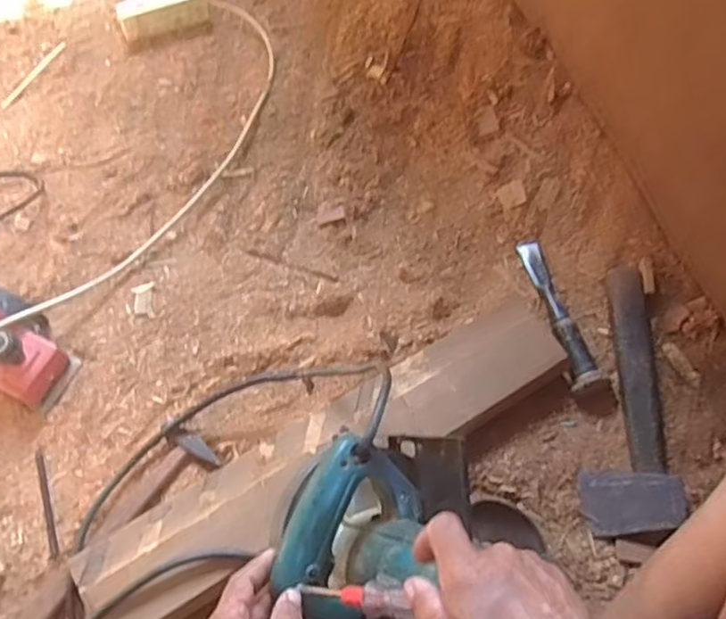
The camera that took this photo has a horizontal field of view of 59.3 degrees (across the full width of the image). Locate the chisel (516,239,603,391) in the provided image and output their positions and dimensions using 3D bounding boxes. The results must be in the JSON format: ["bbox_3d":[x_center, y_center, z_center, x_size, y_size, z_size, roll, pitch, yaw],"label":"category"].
[{"bbox_3d":[0.260,-0.004,0.851,0.036,0.028,0.232,-10,61,-4],"label":"chisel"}]

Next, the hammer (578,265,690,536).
[{"bbox_3d":[0.314,0.102,0.780,0.109,0.055,0.329,1,61,2],"label":"hammer"}]

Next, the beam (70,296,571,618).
[{"bbox_3d":[-0.021,0.167,0.741,0.607,0.059,0.116,-30,64,-14],"label":"beam"}]

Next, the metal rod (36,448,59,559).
[{"bbox_3d":[-0.376,0.227,0.757,0.010,0.011,0.138,-22,63,-10],"label":"metal rod"}]

